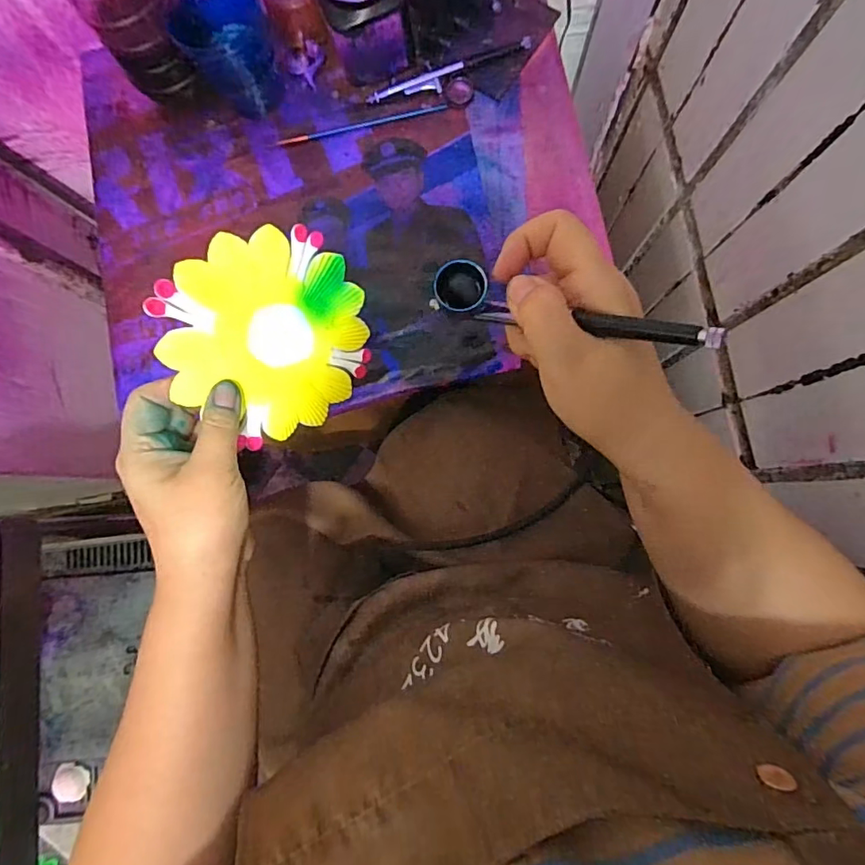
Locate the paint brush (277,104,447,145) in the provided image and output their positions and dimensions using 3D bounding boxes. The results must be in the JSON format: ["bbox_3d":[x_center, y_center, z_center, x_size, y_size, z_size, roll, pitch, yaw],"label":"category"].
[{"bbox_3d":[-0.063,-0.276,0.458,0.152,0.004,0.007,-12,83,0],"label":"paint brush"}]

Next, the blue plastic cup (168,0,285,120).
[{"bbox_3d":[-0.169,-0.324,0.433,0.070,0.077,0.064,0,83,2],"label":"blue plastic cup"}]

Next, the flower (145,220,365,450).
[{"bbox_3d":[-0.096,-0.057,0.315,0.121,0.004,0.120,-25,124,-29],"label":"flower"}]

